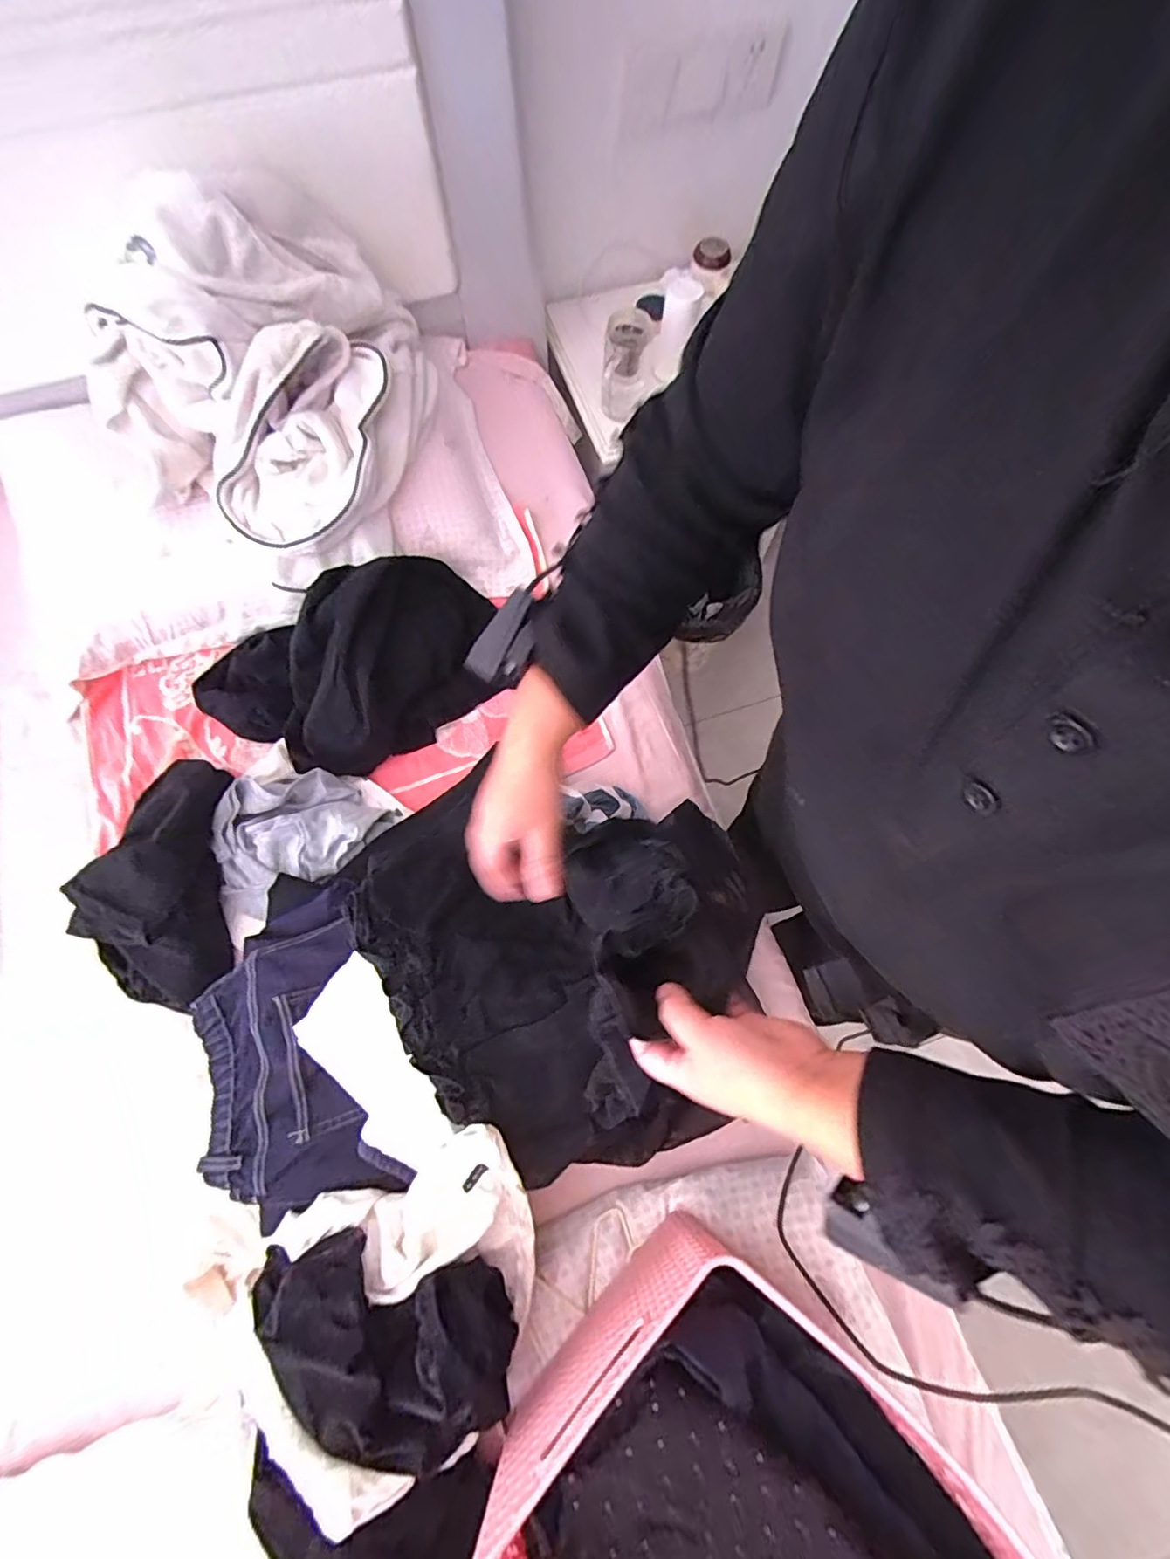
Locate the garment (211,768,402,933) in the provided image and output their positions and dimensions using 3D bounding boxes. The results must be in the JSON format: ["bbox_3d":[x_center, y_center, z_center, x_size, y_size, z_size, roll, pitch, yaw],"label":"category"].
[{"bbox_3d":[-0.394,0.067,0.779,0.244,0.053,0.176,-32,75,-10],"label":"garment"}]

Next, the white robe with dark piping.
[{"bbox_3d":[-0.402,-0.550,0.771,0.397,0.244,0.422,31,74,9],"label":"white robe with dark piping"}]

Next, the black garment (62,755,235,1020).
[{"bbox_3d":[-0.554,0.123,0.746,0.184,0.107,0.317,1,72,0],"label":"black garment"}]

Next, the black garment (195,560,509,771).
[{"bbox_3d":[-0.343,-0.168,0.823,0.386,0.148,0.276,-33,75,-10],"label":"black garment"}]

